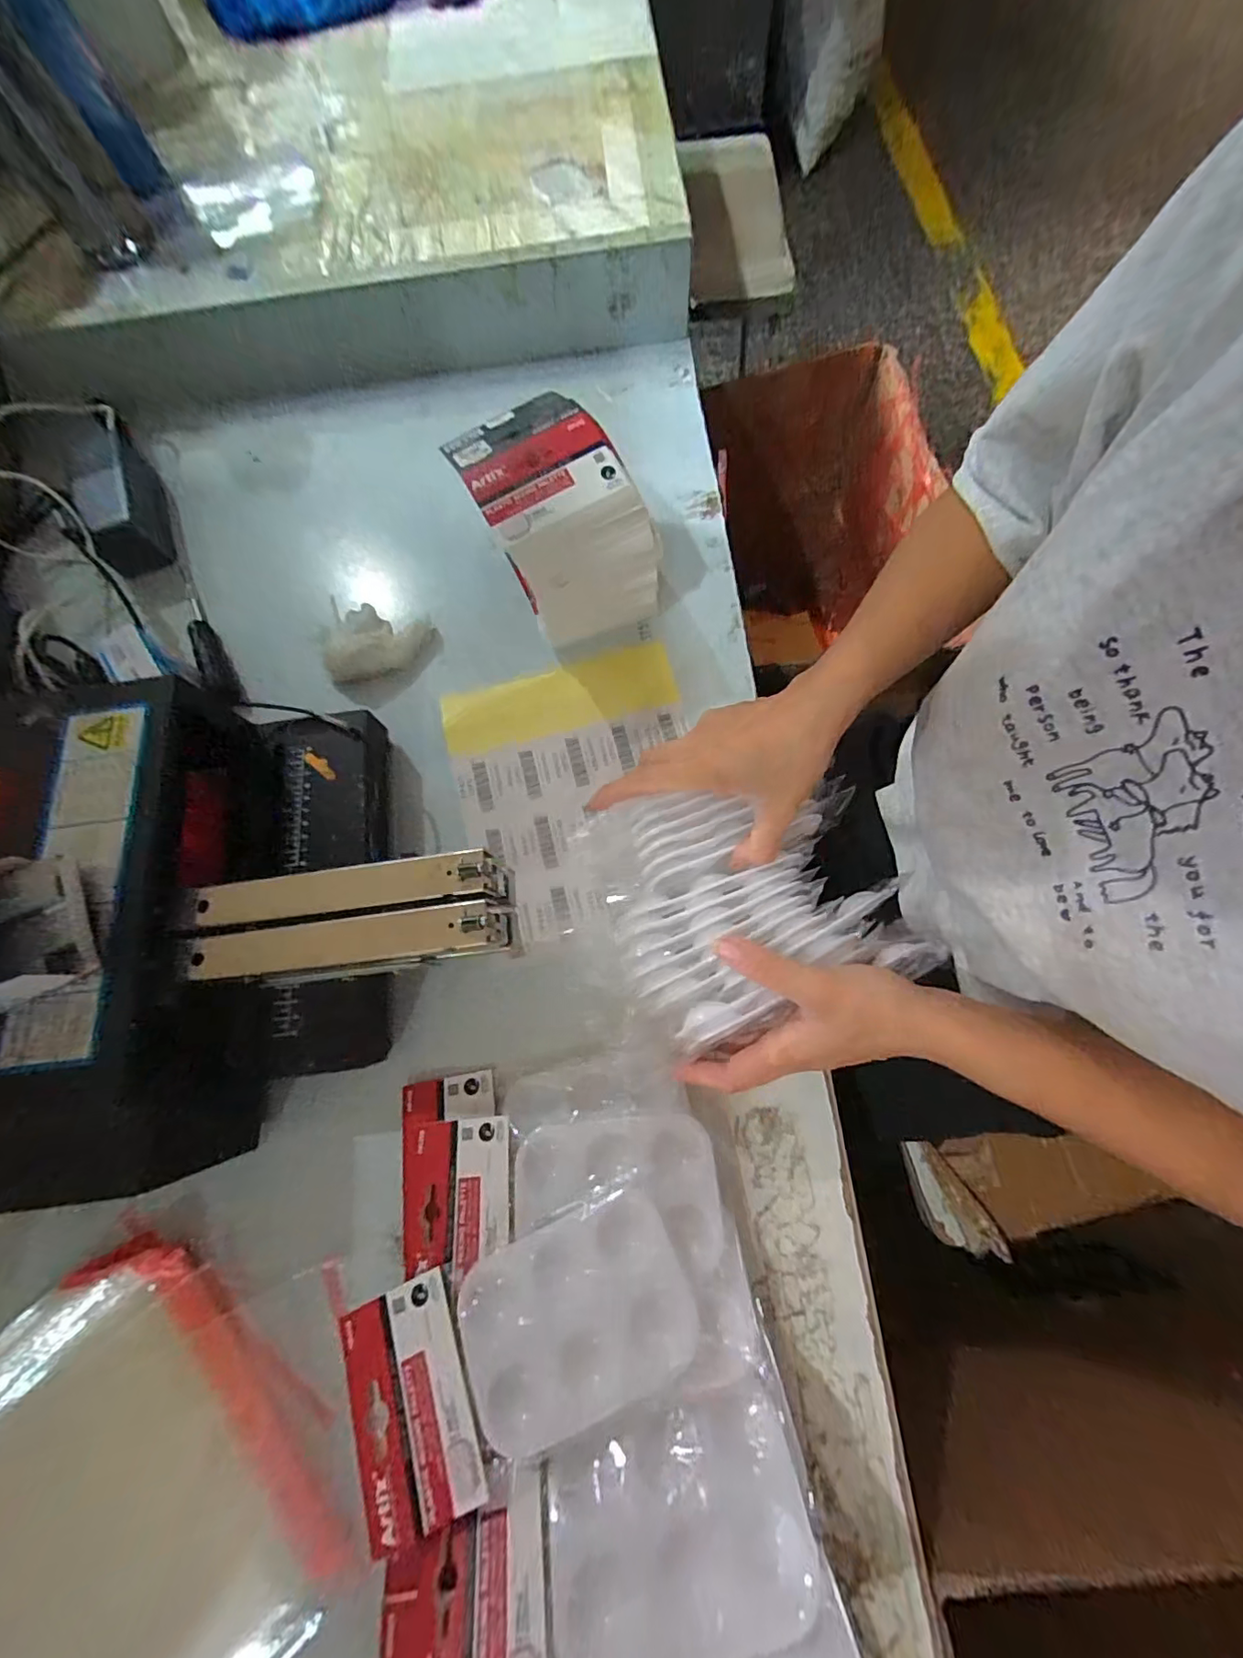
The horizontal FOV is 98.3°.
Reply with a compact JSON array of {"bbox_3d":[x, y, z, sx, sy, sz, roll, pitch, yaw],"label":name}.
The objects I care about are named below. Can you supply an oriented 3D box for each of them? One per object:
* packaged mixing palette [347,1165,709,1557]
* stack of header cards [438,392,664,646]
[{"bbox_3d":[-0.057,0.281,0.296,0.190,0.013,0.095,-24,59,-4],"label":"packaged mixing palette"},{"bbox_3d":[-0.052,-0.243,0.434,0.111,0.125,0.143,-29,74,-6],"label":"stack of header cards"}]

